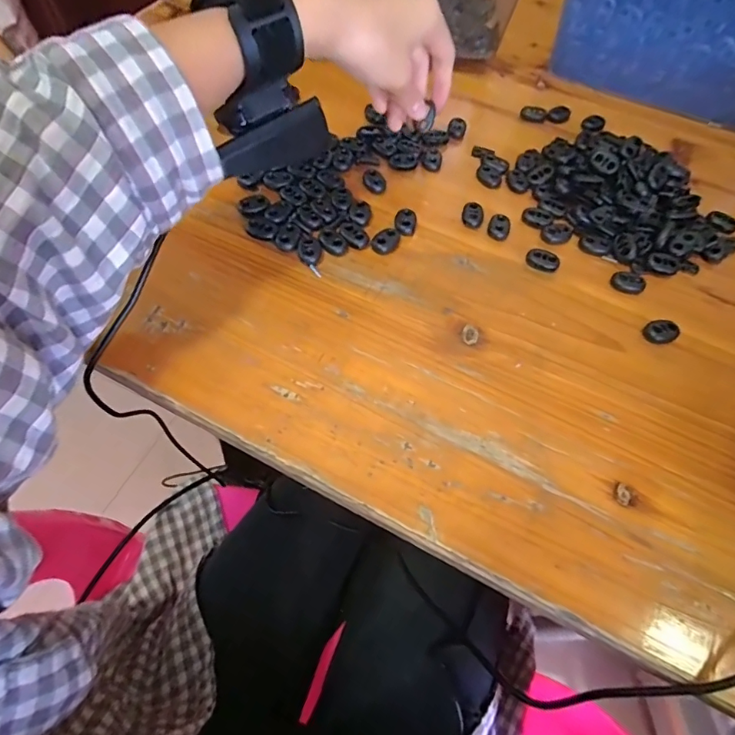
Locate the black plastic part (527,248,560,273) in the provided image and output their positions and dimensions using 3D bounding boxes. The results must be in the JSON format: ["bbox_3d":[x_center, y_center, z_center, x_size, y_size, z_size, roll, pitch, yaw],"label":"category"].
[{"bbox_3d":[0.119,-0.072,0.317,0.022,0.010,0.010,26,62,11],"label":"black plastic part"}]

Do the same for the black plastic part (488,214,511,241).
[{"bbox_3d":[0.093,-0.099,0.331,0.015,0.009,0.016,22,61,8],"label":"black plastic part"}]

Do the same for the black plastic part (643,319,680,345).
[{"bbox_3d":[0.184,-0.022,0.293,0.020,0.006,0.015,-10,61,-10],"label":"black plastic part"}]

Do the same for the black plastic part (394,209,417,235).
[{"bbox_3d":[0.027,-0.101,0.326,0.015,0.006,0.023,9,60,1],"label":"black plastic part"}]

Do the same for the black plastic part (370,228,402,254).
[{"bbox_3d":[0.013,-0.086,0.316,0.016,0.004,0.022,32,63,14],"label":"black plastic part"}]

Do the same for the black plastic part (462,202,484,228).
[{"bbox_3d":[0.075,-0.109,0.335,0.014,0.008,0.018,10,60,1],"label":"black plastic part"}]

